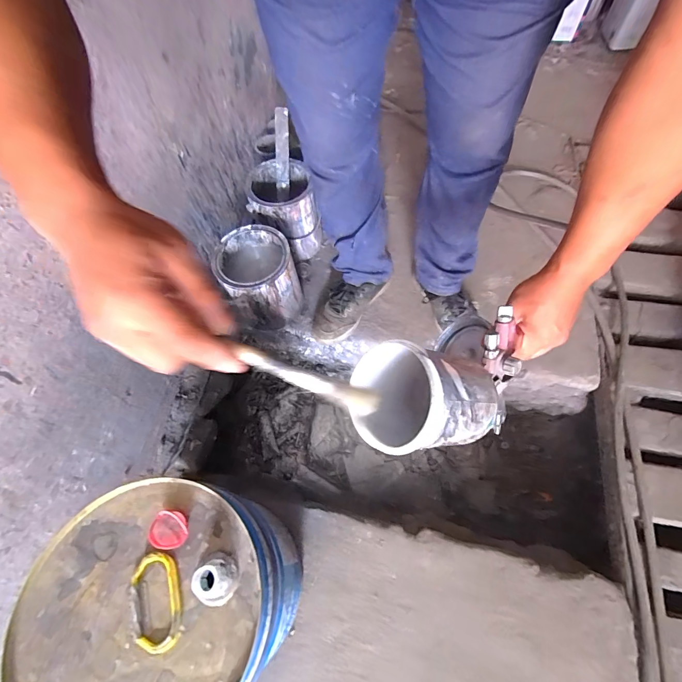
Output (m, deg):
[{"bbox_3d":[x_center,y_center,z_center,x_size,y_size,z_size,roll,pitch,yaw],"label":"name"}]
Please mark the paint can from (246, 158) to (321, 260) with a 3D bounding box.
[{"bbox_3d":[-0.137,-0.327,0.929,0.154,0.187,0.158,-2,63,3],"label":"paint can"}]

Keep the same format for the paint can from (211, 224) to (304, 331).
[{"bbox_3d":[-0.173,-0.144,0.840,0.145,0.172,0.161,7,64,7],"label":"paint can"}]

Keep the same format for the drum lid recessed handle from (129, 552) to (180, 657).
[{"bbox_3d":[-0.196,0.274,0.381,0.048,0.012,0.089,-23,64,-8],"label":"drum lid recessed handle"}]

